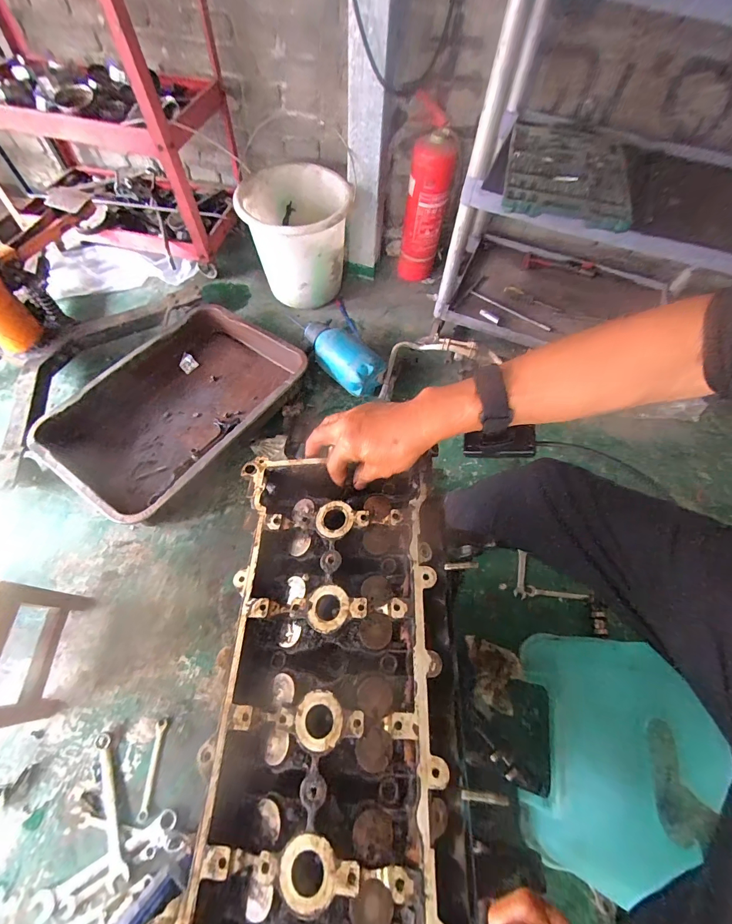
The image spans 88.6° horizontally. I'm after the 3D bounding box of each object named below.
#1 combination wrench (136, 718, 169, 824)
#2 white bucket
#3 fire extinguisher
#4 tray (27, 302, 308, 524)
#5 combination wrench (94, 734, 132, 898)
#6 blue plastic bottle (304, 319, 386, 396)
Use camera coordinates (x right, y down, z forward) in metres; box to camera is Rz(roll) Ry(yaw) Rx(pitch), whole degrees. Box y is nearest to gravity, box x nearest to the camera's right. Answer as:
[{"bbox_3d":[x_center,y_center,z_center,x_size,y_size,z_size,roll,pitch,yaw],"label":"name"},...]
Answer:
[{"bbox_3d":[-0.397,0.568,0.697,0.021,0.005,0.151,1,61,-3],"label":"combination wrench"},{"bbox_3d":[-0.208,-0.693,1.187,0.309,0.304,0.309,1,61,-2],"label":"white bucket"},{"bbox_3d":[0.193,-0.821,1.210,0.133,0.443,0.138,12,61,4],"label":"fire extinguisher"},{"bbox_3d":[-0.502,-0.166,1.009,0.462,0.121,0.639,28,63,12],"label":"tray"},{"bbox_3d":[-0.452,0.606,0.664,0.034,0.013,0.223,-21,64,-14],"label":"combination wrench"},{"bbox_3d":[-0.075,-0.303,1.089,0.274,0.107,0.109,38,66,17],"label":"blue plastic bottle"}]

